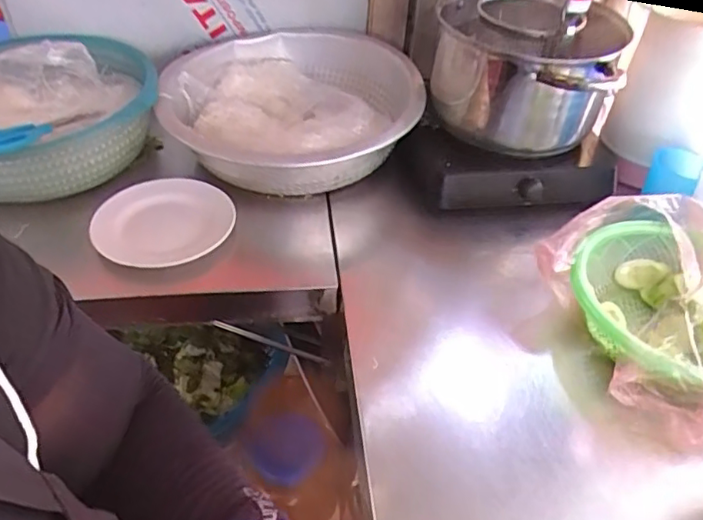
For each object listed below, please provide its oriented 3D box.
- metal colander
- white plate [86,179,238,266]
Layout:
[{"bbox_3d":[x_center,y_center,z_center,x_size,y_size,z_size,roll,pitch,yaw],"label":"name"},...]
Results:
[{"bbox_3d":[-0.076,-0.221,0.826,0.333,0.103,0.358,2,43,-2],"label":"metal colander"},{"bbox_3d":[-0.229,-0.052,0.705,0.165,0.017,0.160,2,43,-2],"label":"white plate"}]

